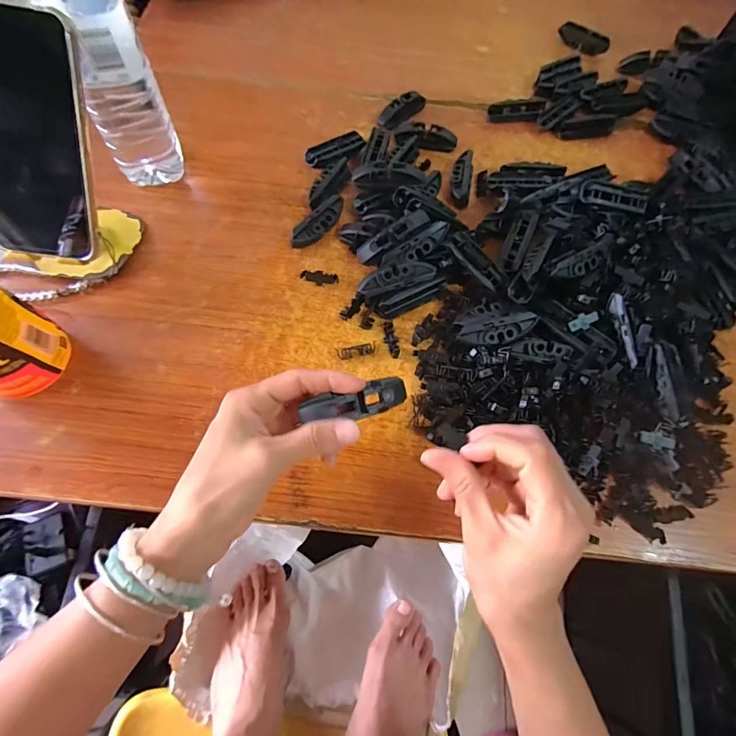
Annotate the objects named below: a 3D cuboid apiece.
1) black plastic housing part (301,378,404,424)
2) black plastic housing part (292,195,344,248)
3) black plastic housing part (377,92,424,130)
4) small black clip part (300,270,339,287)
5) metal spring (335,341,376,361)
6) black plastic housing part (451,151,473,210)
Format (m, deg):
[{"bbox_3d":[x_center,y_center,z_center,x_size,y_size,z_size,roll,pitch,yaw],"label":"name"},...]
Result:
[{"bbox_3d":[-0.008,0.022,0.257,0.067,0.010,0.020,-11,67,-15],"label":"black plastic housing part"},{"bbox_3d":[-0.049,-0.141,0.405,0.017,0.024,0.066,36,69,12],"label":"black plastic housing part"},{"bbox_3d":[0.039,-0.306,0.488,0.023,0.022,0.068,38,69,13],"label":"black plastic housing part"},{"bbox_3d":[-0.046,-0.086,0.390,0.035,0.009,0.012,12,66,2],"label":"small black clip part"},{"bbox_3d":[-0.010,-0.015,0.363,0.035,0.006,0.011,-13,67,-9],"label":"metal spring"},{"bbox_3d":[0.103,-0.206,0.446,0.024,0.022,0.062,12,66,2],"label":"black plastic housing part"}]

